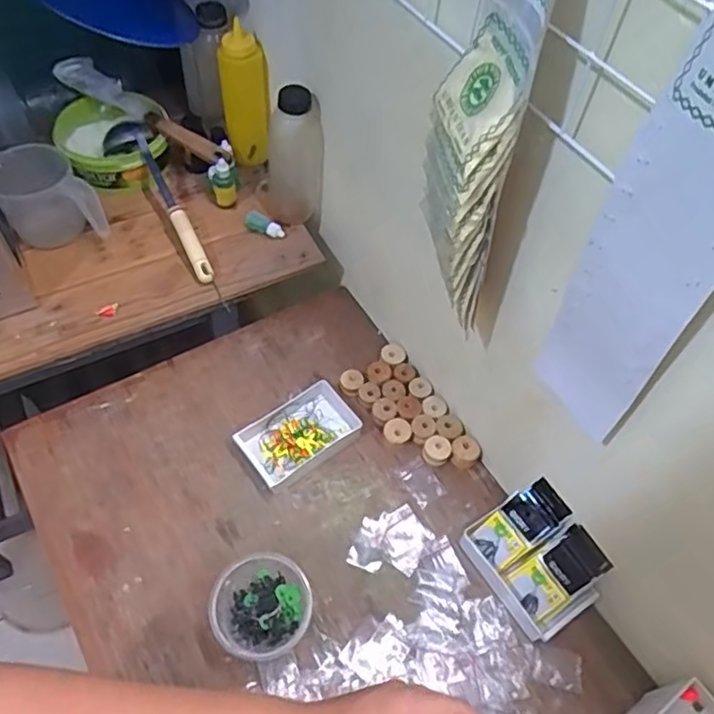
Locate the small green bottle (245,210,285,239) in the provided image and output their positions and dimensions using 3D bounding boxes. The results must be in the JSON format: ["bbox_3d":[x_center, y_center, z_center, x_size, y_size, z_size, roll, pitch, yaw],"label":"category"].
[{"bbox_3d":[-0.128,-0.184,0.892,0.057,0.017,0.021,25,56,-6],"label":"small green bottle"}]

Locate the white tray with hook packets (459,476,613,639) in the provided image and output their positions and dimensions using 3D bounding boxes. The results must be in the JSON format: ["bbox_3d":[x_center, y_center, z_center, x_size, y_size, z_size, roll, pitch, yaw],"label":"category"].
[{"bbox_3d":[0.197,0.222,0.700,0.095,0.081,0.137,-26,62,-21],"label":"white tray with hook packets"}]

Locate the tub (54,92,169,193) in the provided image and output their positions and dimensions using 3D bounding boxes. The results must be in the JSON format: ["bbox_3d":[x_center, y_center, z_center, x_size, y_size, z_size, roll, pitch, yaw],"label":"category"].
[{"bbox_3d":[-0.348,-0.310,0.922,0.149,0.081,0.136,2,56,-4],"label":"tub"}]

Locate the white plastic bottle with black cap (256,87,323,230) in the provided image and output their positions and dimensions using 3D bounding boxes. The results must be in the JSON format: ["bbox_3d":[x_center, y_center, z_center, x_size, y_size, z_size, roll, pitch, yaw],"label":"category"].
[{"bbox_3d":[-0.091,-0.282,0.859,0.086,0.190,0.061,0,56,-5],"label":"white plastic bottle with black cap"}]

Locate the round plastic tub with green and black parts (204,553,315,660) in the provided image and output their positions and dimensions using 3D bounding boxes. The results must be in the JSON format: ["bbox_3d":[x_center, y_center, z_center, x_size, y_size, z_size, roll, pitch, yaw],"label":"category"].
[{"bbox_3d":[-0.098,0.264,0.667,0.102,0.051,0.098,2,56,-4],"label":"round plastic tub with green and black parts"}]

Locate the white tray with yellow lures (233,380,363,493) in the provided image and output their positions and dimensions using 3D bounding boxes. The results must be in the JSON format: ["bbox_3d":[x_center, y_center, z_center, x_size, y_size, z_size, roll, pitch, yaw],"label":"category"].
[{"bbox_3d":[-0.071,0.096,0.798,0.142,0.031,0.084,-32,64,-24],"label":"white tray with yellow lures"}]

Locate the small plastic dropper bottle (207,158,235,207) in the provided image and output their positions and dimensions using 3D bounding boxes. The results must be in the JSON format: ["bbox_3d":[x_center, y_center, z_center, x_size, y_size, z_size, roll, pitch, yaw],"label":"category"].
[{"bbox_3d":[-0.190,-0.245,0.895,0.031,0.080,0.031,-12,58,-13],"label":"small plastic dropper bottle"}]

